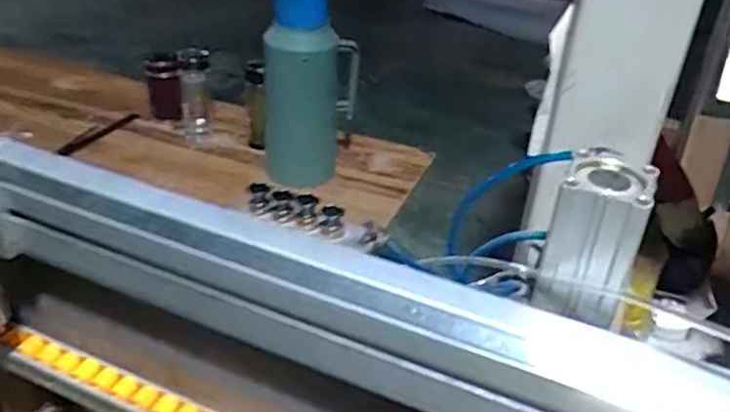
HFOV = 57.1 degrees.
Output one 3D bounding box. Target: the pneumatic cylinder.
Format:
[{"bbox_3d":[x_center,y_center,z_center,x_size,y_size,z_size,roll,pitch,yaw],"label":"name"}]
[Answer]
[{"bbox_3d":[0.179,0.023,0.534,0.071,0.111,0.082,15,35,17],"label":"pneumatic cylinder"}]

